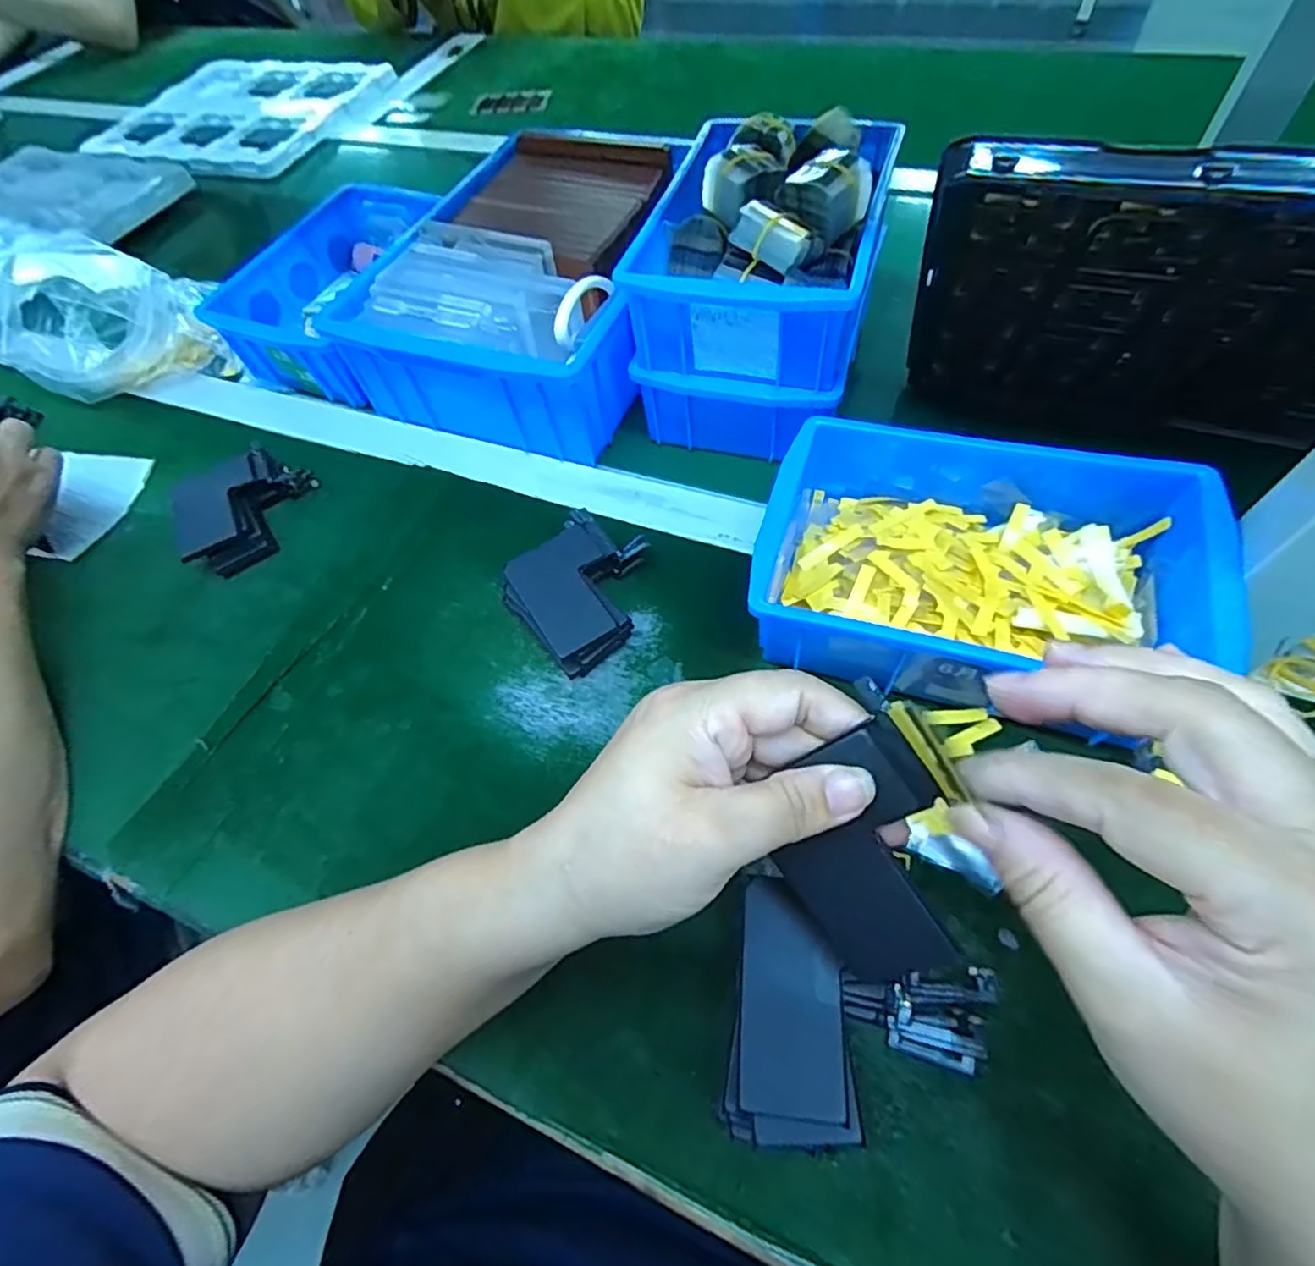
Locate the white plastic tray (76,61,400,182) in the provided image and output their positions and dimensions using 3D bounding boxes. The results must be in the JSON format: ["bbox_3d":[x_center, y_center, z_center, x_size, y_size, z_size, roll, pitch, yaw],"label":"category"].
[{"bbox_3d":[-0.536,-0.688,0.819,0.328,0.020,0.305,19,63,17],"label":"white plastic tray"}]

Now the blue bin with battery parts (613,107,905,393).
[{"bbox_3d":[0.068,-0.243,0.385,0.130,0.074,0.182,12,61,13],"label":"blue bin with battery parts"}]

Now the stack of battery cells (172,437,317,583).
[{"bbox_3d":[-0.278,-0.085,0.423,0.075,0.027,0.091,39,70,25],"label":"stack of battery cells"}]

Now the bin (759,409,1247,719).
[{"bbox_3d":[0.157,-0.044,0.320,0.200,0.062,0.140,10,61,12],"label":"bin"}]

